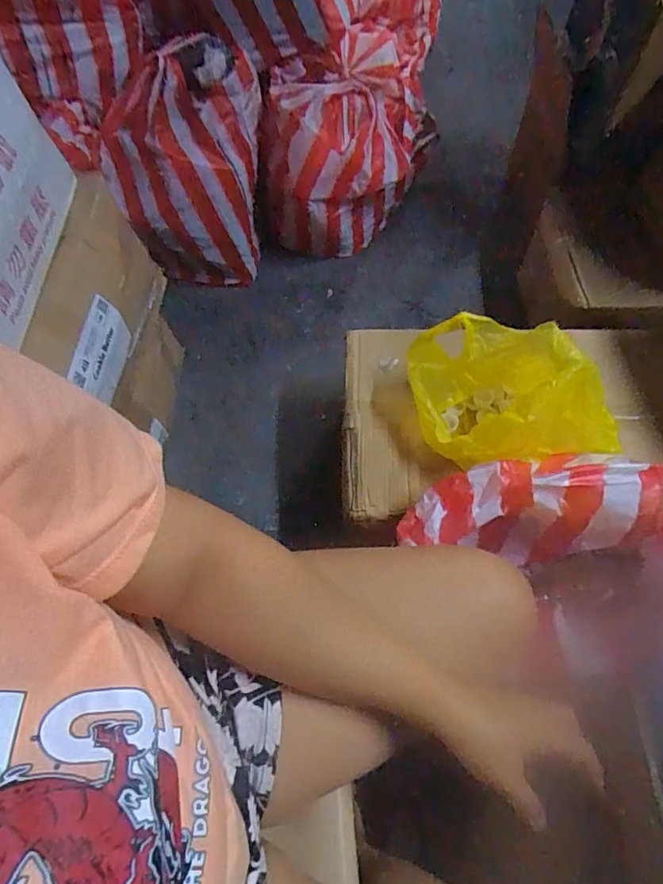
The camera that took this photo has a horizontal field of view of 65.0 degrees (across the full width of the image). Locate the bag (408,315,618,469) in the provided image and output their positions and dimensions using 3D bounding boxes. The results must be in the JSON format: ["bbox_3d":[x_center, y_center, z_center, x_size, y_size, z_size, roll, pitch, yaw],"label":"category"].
[{"bbox_3d":[0.247,-0.071,0.736,0.246,0.178,0.201,-13,64,-3],"label":"bag"}]

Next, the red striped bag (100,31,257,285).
[{"bbox_3d":[-0.303,-0.573,1.101,0.323,0.375,0.284,-2,64,2],"label":"red striped bag"}]

